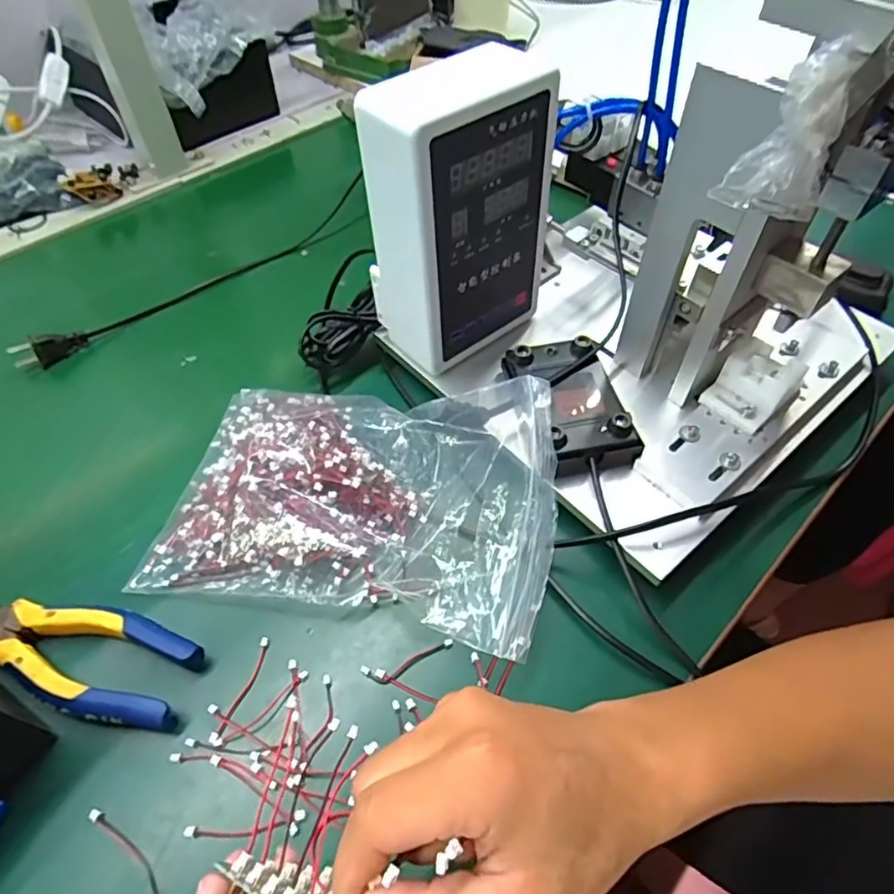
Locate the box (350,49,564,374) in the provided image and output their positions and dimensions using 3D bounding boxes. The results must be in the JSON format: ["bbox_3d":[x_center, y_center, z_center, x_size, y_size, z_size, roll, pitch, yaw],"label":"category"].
[{"bbox_3d":[0.007,-0.146,0.391,0.112,0.190,0.064,-35,59,-23],"label":"box"}]

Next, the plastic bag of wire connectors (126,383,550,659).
[{"bbox_3d":[-0.057,0.029,0.370,0.243,0.052,0.161,6,53,6],"label":"plastic bag of wire connectors"}]

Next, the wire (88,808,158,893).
[{"bbox_3d":[-0.151,0.192,0.277,0.059,0.004,0.009,32,60,23],"label":"wire"}]

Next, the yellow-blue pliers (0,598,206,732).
[{"bbox_3d":[-0.211,0.113,0.326,0.147,0.023,0.054,13,54,11],"label":"yellow-blue pliers"}]

